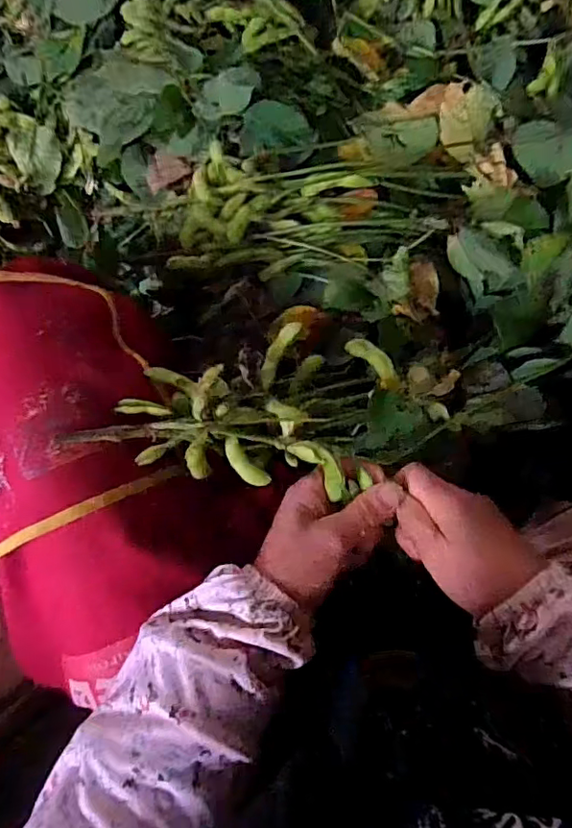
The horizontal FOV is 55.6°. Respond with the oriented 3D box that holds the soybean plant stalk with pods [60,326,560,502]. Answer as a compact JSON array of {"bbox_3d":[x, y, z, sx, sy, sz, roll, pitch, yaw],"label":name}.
[{"bbox_3d":[0.032,-0.003,0.384,0.318,0.066,0.110,-3,83,-9],"label":"soybean plant stalk with pods"}]

